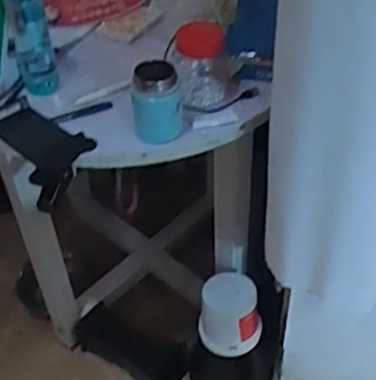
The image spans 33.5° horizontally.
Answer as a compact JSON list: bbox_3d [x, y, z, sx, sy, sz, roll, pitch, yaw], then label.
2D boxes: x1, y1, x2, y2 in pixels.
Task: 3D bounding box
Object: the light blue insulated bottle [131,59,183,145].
[{"bbox_3d":[-0.043,-0.127,0.892,0.064,0.114,0.059,0,48,4],"label":"light blue insulated bottle"}]

